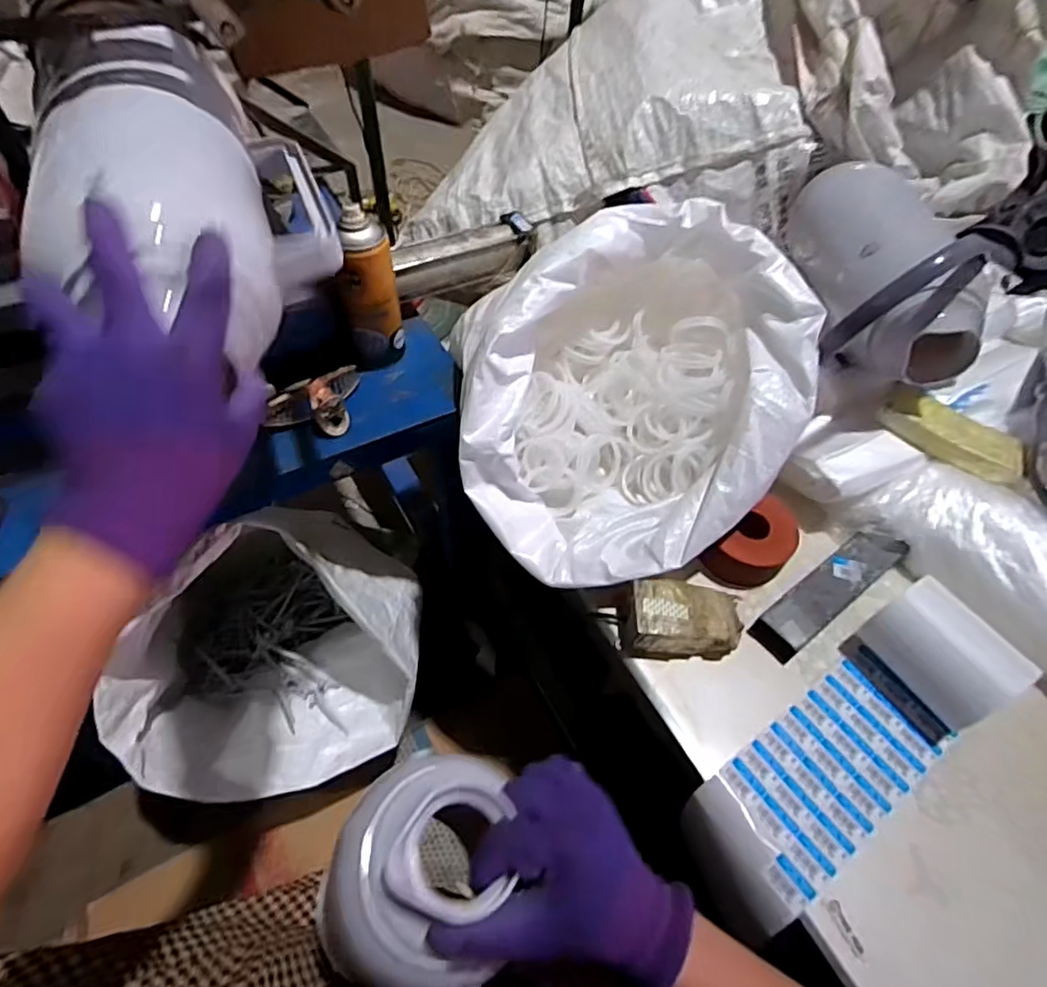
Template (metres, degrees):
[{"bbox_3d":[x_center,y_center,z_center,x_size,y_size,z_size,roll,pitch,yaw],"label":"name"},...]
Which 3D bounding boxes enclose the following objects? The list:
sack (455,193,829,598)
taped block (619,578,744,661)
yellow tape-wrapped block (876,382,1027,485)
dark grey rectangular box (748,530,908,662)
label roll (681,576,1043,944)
[{"bbox_3d":[0.092,-0.113,0.611,0.344,0.219,0.350,-34,62,-25],"label":"sack"},{"bbox_3d":[0.159,0.127,0.579,0.121,0.052,0.068,6,54,1],"label":"taped block"},{"bbox_3d":[0.478,-0.064,0.658,0.151,0.032,0.062,40,61,23],"label":"yellow tape-wrapped block"},{"bbox_3d":[0.321,0.100,0.616,0.197,0.033,0.047,-30,60,-22],"label":"dark grey rectangular box"},{"bbox_3d":[0.291,0.239,0.541,0.351,0.103,0.117,-40,64,-10],"label":"label roll"}]

